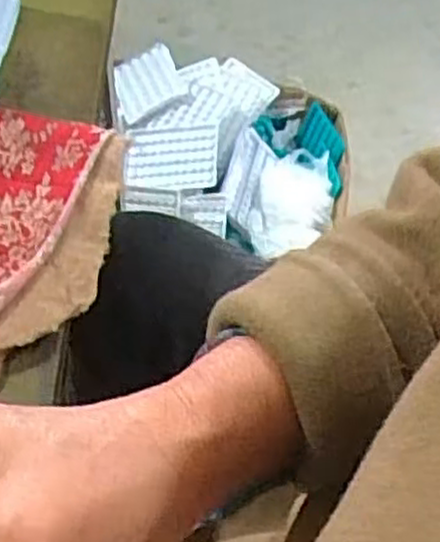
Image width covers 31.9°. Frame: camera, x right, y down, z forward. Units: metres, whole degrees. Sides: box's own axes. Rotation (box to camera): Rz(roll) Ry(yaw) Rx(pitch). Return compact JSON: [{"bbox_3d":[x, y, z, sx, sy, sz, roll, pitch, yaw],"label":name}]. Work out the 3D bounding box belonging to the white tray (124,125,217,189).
[{"bbox_3d":[-0.063,-0.149,0.995,0.118,0.010,0.092,-2,58,-6],"label":"white tray"}]

